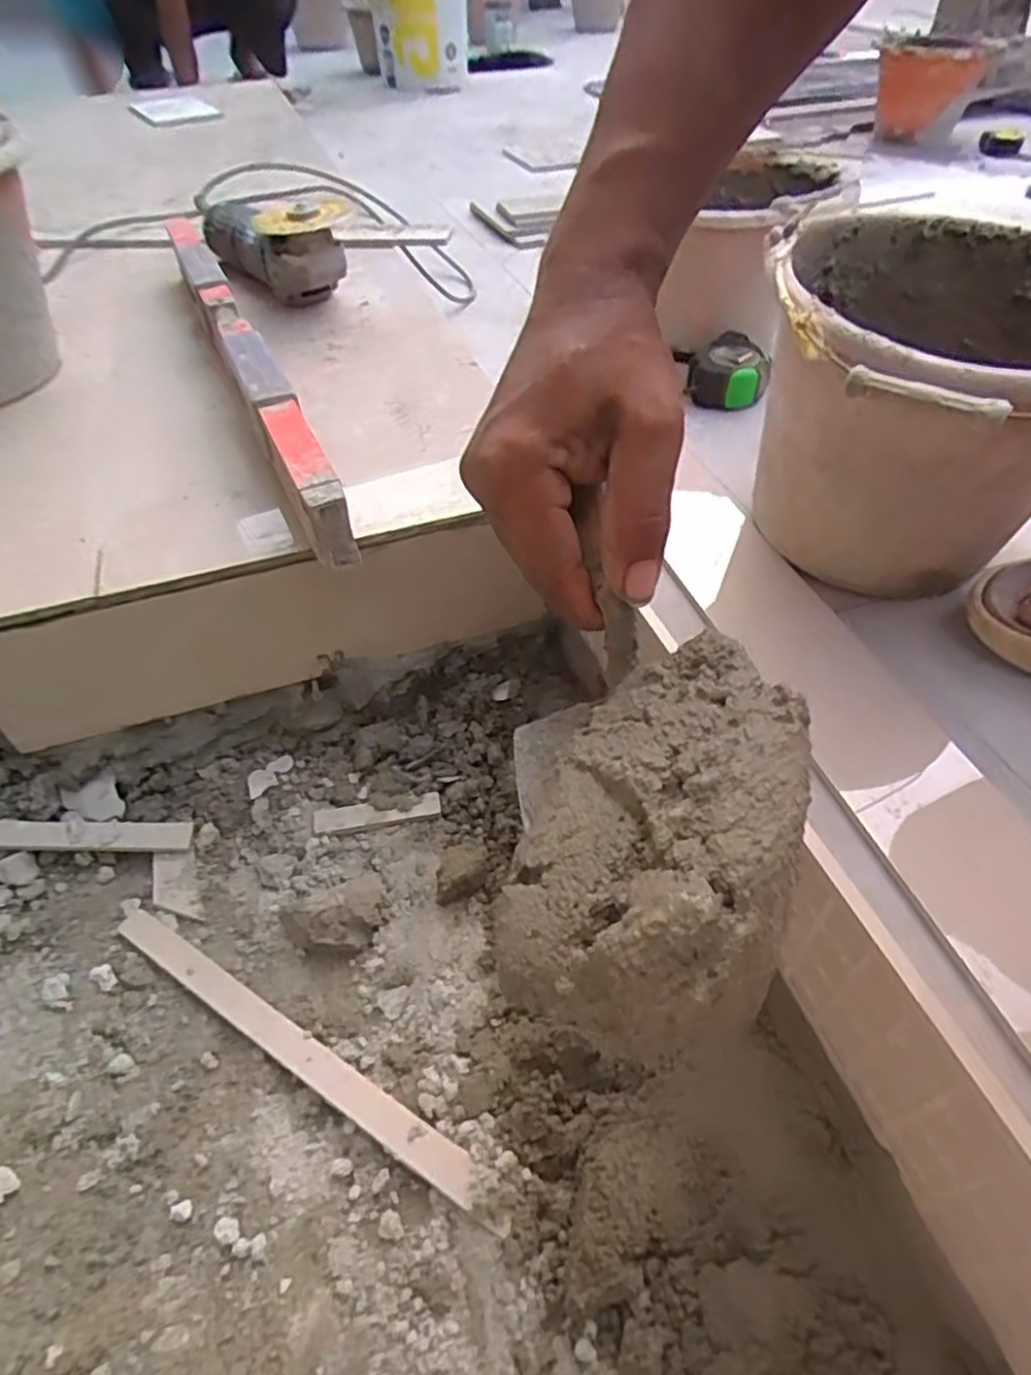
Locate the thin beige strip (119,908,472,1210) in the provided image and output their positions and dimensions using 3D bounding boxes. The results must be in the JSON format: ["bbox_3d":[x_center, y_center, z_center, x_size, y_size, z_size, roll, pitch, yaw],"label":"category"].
[{"bbox_3d":[-0.134,0.196,0.402,0.263,0.004,0.021,24,53,22],"label":"thin beige strip"}]

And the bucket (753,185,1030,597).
[{"bbox_3d":[0.289,-0.204,0.527,0.301,0.206,0.247,-22,51,-17],"label":"bucket"}]

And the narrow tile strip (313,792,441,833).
[{"bbox_3d":[-0.098,0.085,0.500,0.087,0.005,0.019,-9,48,-7],"label":"narrow tile strip"}]

